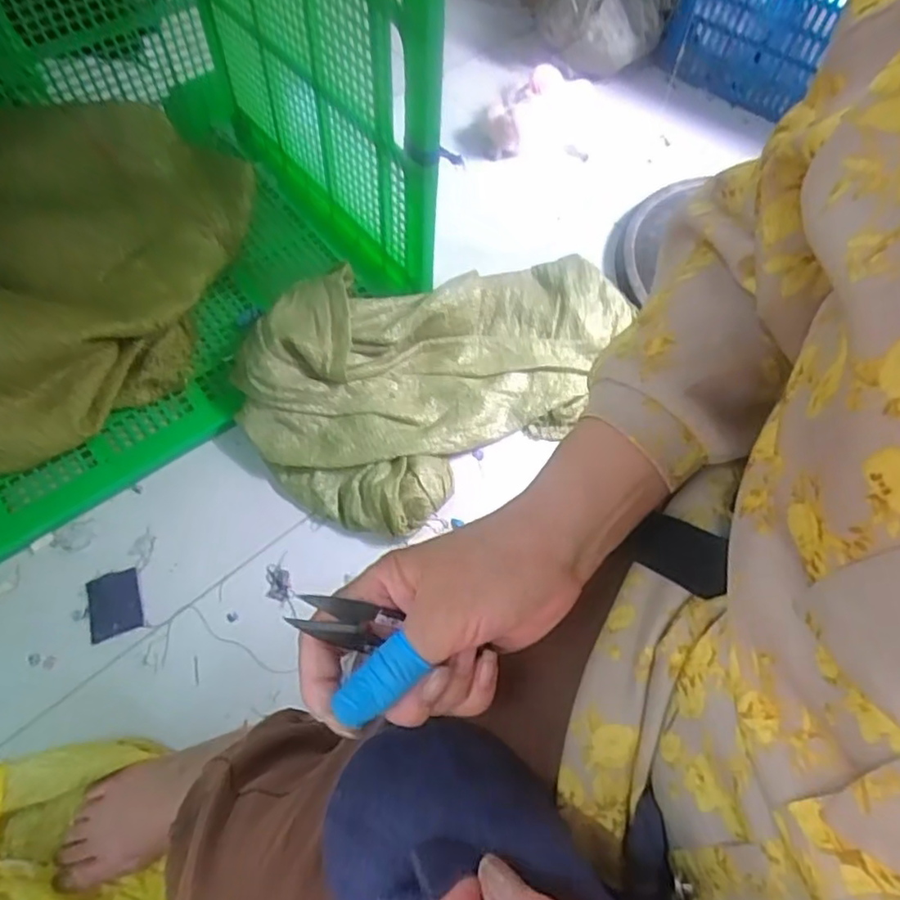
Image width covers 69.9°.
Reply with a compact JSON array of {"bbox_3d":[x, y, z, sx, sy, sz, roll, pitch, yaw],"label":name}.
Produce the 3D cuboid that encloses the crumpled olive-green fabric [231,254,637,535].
[{"bbox_3d":[-0.006,-0.138,0.921,0.577,0.107,0.343,-31,69,-18],"label":"crumpled olive-green fabric"}]

